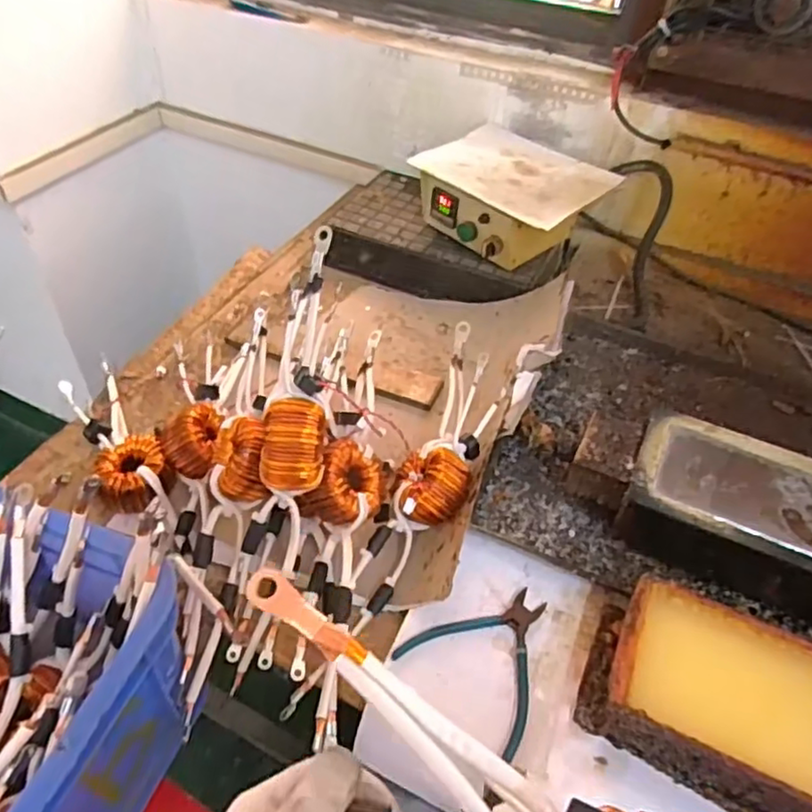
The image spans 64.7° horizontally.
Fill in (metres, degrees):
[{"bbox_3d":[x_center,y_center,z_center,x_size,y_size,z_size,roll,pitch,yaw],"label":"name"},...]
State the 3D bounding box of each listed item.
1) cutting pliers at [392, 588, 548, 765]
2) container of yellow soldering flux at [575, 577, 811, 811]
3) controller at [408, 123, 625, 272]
[{"bbox_3d":[0.082,0.223,0.582,0.128,0.009,0.133,37,54,27],"label":"cutting pliers"},{"bbox_3d":[0.272,0.248,0.530,0.230,0.065,0.137,23,49,17],"label":"container of yellow soldering flux"},{"bbox_3d":[0.156,-0.313,0.969,0.249,0.093,0.195,33,53,25],"label":"controller"}]

